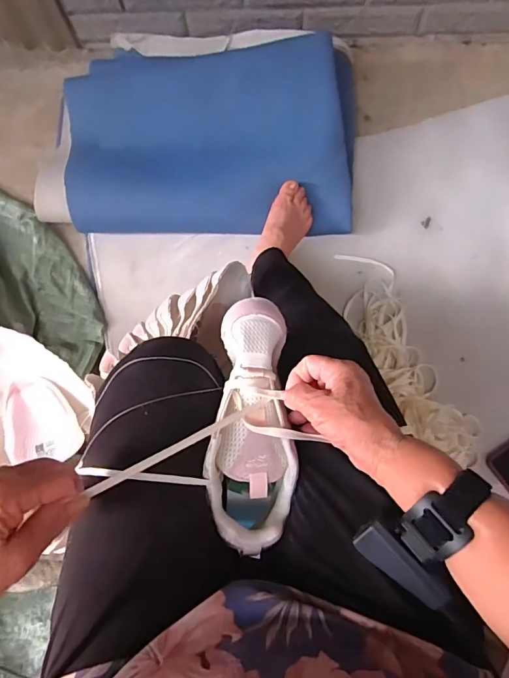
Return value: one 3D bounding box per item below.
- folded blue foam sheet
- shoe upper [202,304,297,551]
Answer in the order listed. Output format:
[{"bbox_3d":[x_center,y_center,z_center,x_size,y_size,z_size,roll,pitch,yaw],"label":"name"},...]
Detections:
[{"bbox_3d":[-0.092,-0.403,0.842,0.572,0.098,0.399,-1,78,1],"label":"folded blue foam sheet"},{"bbox_3d":[-0.001,0.072,0.404,0.076,0.054,0.228,1,78,2],"label":"shoe upper"}]

